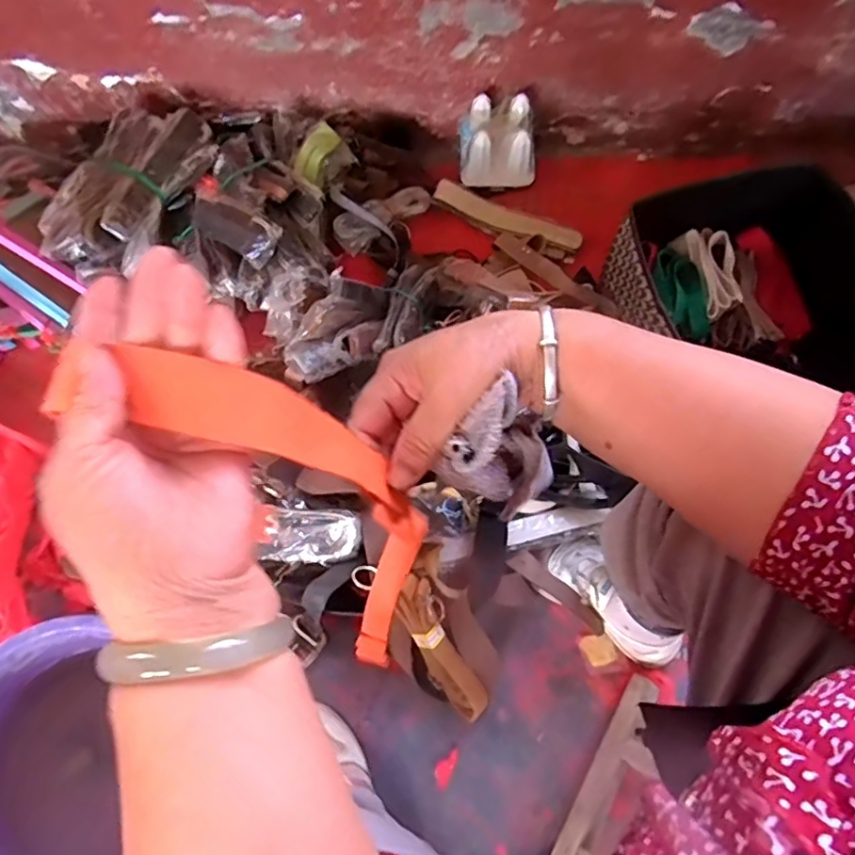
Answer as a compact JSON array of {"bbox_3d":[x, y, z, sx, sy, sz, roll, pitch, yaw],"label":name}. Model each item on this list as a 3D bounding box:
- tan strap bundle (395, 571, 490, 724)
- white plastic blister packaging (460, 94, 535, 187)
[{"bbox_3d":[0.015,0.251,0.687,0.047,0.033,0.188,-29,103,-11],"label":"tan strap bundle"},{"bbox_3d":[0.114,-0.464,0.981,0.119,0.115,0.096,-3,68,-1],"label":"white plastic blister packaging"}]

